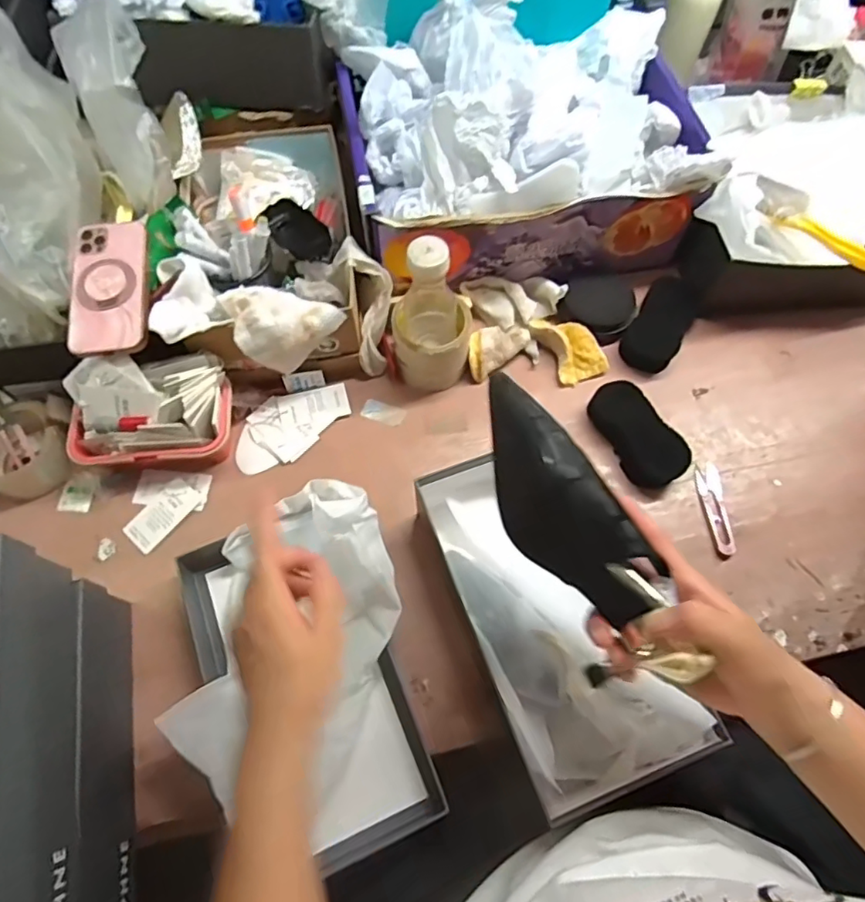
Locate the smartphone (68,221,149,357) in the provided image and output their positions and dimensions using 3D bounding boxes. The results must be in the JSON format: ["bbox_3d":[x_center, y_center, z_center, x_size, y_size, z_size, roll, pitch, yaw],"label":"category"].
[{"bbox_3d":[-0.329,-0.168,0.576,0.074,0.010,0.148,-8,74,-3],"label":"smartphone"}]

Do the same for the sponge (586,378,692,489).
[{"bbox_3d":[0.232,-0.020,0.636,0.059,0.033,0.124,-25,68,-11],"label":"sponge"}]

